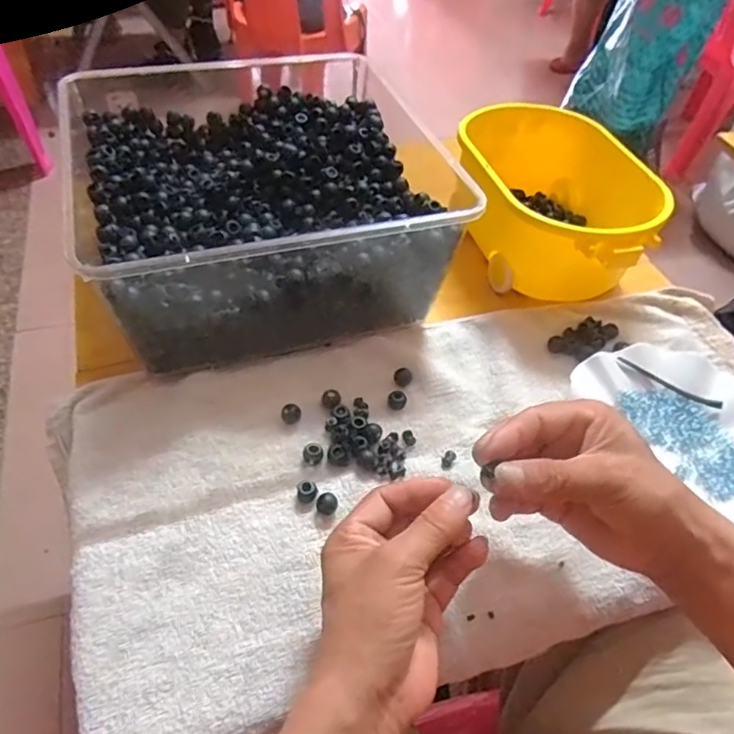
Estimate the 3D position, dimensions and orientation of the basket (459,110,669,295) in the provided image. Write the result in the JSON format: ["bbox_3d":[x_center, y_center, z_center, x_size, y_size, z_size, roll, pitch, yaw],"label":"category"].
[{"bbox_3d":[0.185,-0.162,0.601,0.190,0.104,0.223,7,49,0],"label":"basket"}]

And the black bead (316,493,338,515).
[{"bbox_3d":[-0.029,0.099,0.420,0.015,0.010,0.013,15,49,8],"label":"black bead"}]

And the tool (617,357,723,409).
[{"bbox_3d":[0.261,0.014,0.505,0.089,0.007,0.010,28,52,18],"label":"tool"}]

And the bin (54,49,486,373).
[{"bbox_3d":[-0.093,-0.144,0.539,0.275,0.142,0.284,-12,51,-16],"label":"bin"}]

